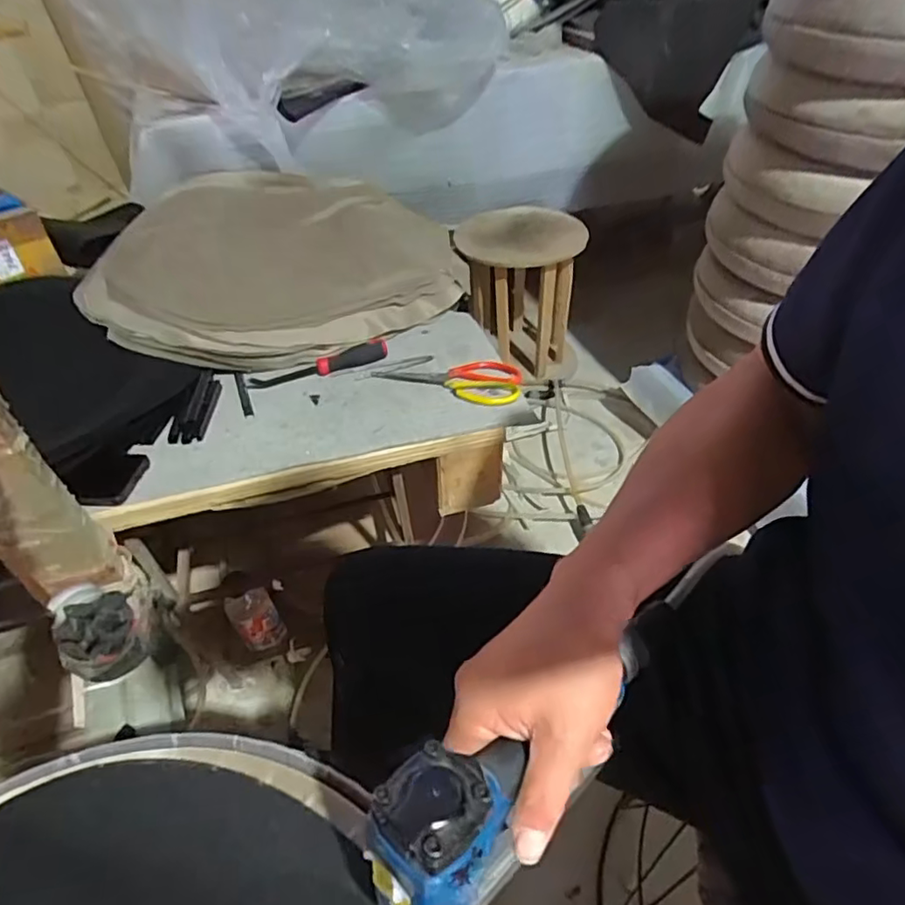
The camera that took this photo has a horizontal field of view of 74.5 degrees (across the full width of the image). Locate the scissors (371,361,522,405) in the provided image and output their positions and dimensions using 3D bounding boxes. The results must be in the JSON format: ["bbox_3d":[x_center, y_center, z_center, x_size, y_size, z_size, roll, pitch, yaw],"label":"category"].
[{"bbox_3d":[-0.008,-0.096,0.814,0.201,0.009,0.084,-3,44,2],"label":"scissors"}]

